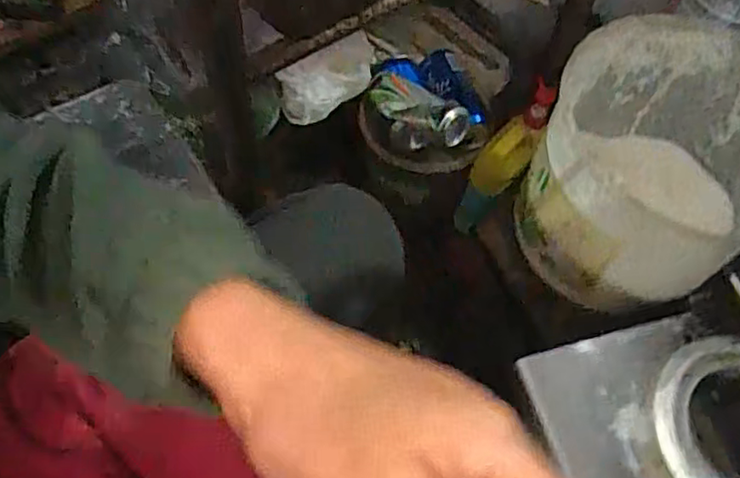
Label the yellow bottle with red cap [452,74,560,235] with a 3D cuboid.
[{"bbox_3d":[0.205,-0.113,0.959,0.063,0.251,0.071,39,28,16],"label":"yellow bottle with red cap"}]

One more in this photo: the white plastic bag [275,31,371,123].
[{"bbox_3d":[-0.062,-0.230,0.915,0.141,0.116,0.055,-17,64,-12],"label":"white plastic bag"}]

